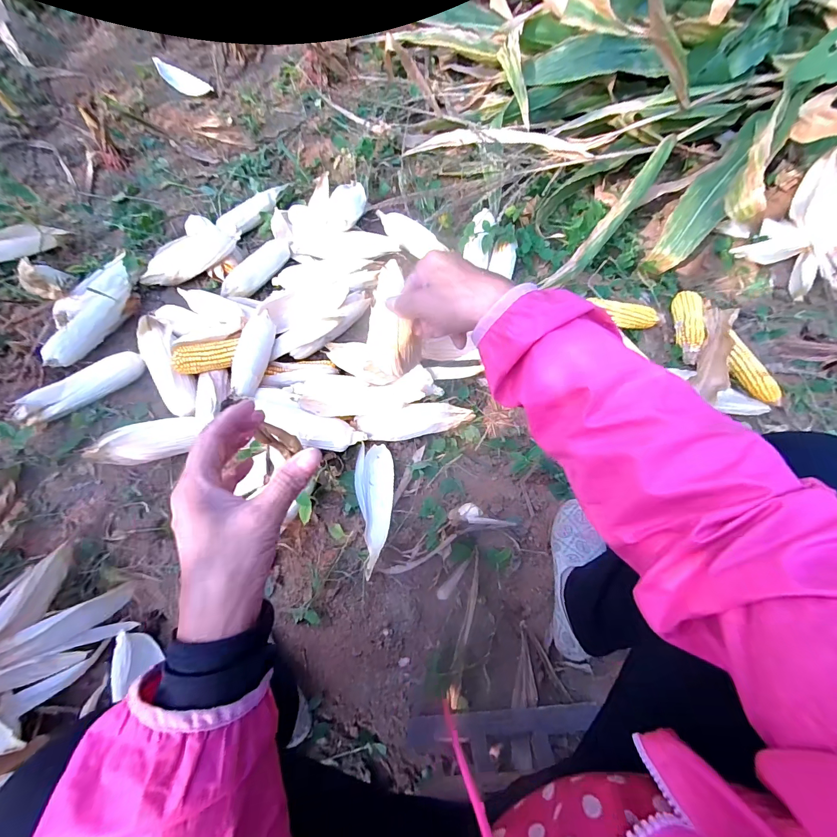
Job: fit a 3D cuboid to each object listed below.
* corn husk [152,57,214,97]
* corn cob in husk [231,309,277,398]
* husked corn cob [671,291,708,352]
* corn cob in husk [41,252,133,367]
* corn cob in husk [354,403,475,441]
[{"bbox_3d":[-0.720,-1.017,1.147,0.250,0.017,0.064,34,72,8],"label":"corn husk"},{"bbox_3d":[-0.310,-0.122,0.715,0.056,0.056,0.178,12,70,0],"label":"corn cob in husk"},{"bbox_3d":[0.560,-0.198,0.798,0.047,0.048,0.153,12,70,0],"label":"husked corn cob"},{"bbox_3d":[-0.671,-0.224,0.797,0.095,0.073,0.283,17,70,2],"label":"corn cob in husk"},{"bbox_3d":[-0.007,0.006,0.720,0.214,0.046,0.058,-8,71,-7],"label":"corn cob in husk"}]

